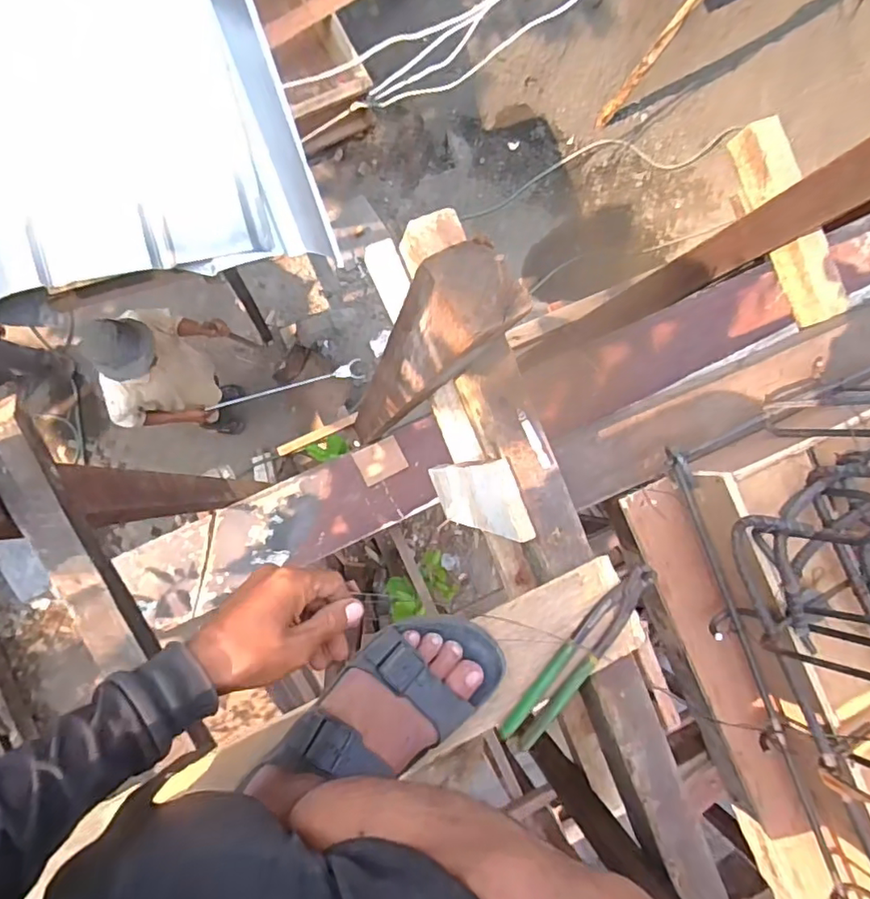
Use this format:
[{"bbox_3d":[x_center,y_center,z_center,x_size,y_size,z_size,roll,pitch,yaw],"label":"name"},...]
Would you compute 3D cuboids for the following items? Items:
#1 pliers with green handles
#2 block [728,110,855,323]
[{"bbox_3d":[0.147,0.206,0.569,0.038,0.016,0.212,41,82,-5],"label":"pliers with green handles"},{"bbox_3d":[0.580,-0.371,0.930,0.062,0.068,0.339,-20,91,-9],"label":"block"}]

